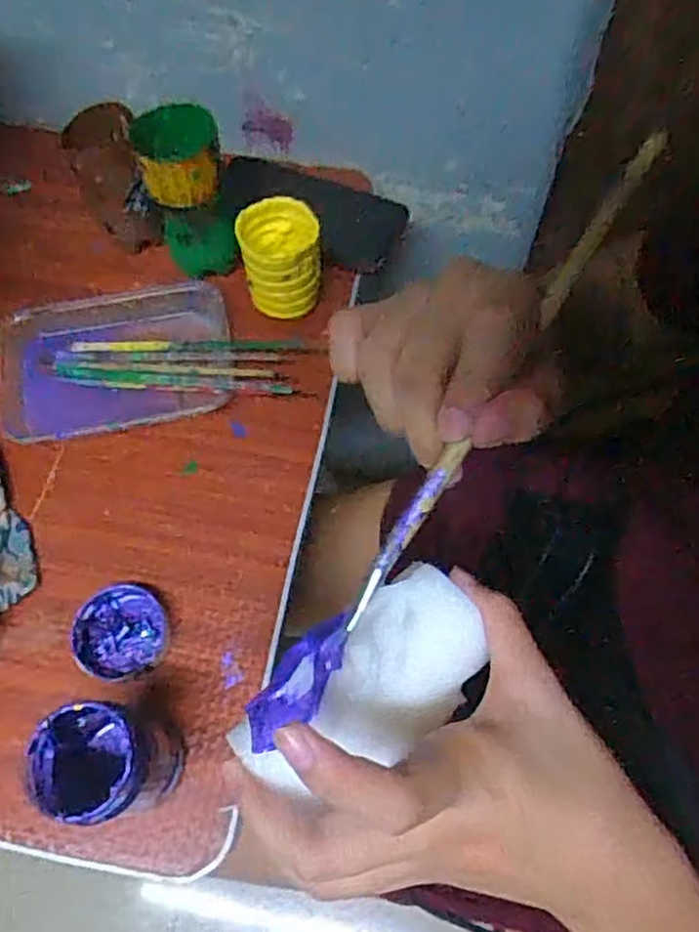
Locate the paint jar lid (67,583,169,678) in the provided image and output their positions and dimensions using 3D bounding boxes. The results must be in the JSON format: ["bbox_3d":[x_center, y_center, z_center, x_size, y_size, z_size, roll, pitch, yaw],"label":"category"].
[{"bbox_3d":[-0.148,0.106,0.456,0.056,0.019,0.059,0,67,0],"label":"paint jar lid"}]

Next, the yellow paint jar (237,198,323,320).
[{"bbox_3d":[-0.050,-0.155,0.523,0.056,0.064,0.055,0,67,0],"label":"yellow paint jar"}]

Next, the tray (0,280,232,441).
[{"bbox_3d":[-0.175,-0.075,0.521,0.171,0.031,0.112,-10,67,-5],"label":"tray"}]

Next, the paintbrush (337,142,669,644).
[{"bbox_3d":[0.049,-0.025,0.239,0.006,0.004,0.190,34,98,13],"label":"paintbrush"}]

